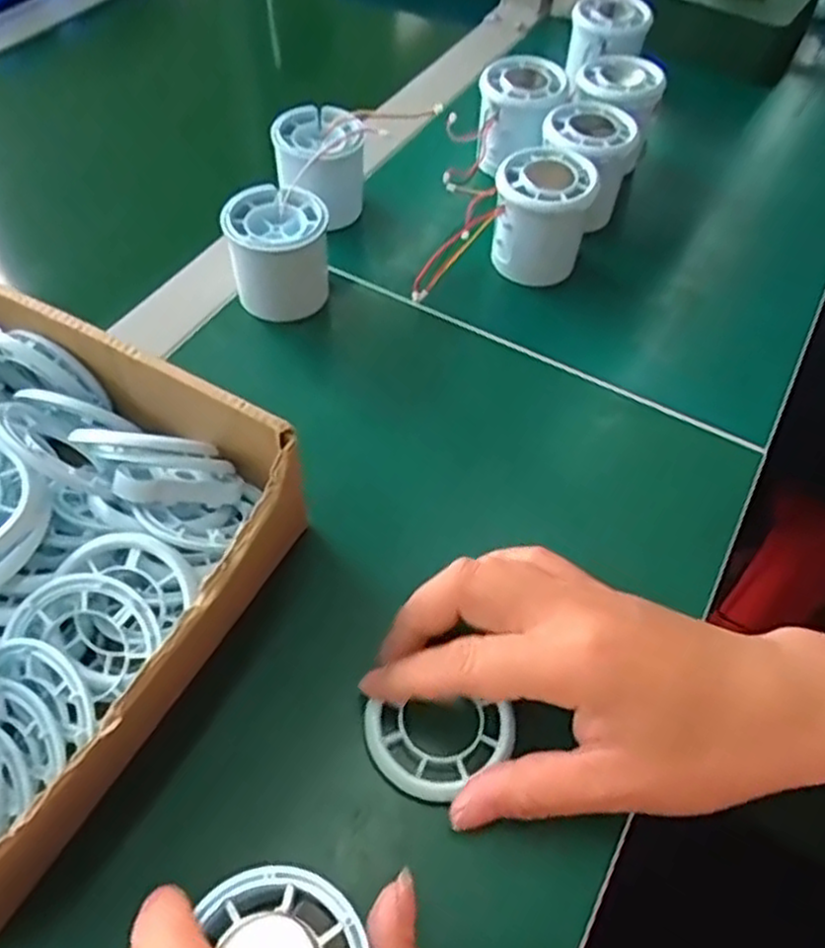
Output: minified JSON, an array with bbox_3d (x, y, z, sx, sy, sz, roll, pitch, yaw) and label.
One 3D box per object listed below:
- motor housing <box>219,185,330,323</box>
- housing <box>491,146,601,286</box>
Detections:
[{"bbox_3d":[-0.073,-0.119,0.409,0.052,0.054,0.051,-10,56,-8],"label":"motor housing"},{"bbox_3d":[0.076,-0.151,0.434,0.052,0.061,0.050,1,55,-1],"label":"housing"}]

